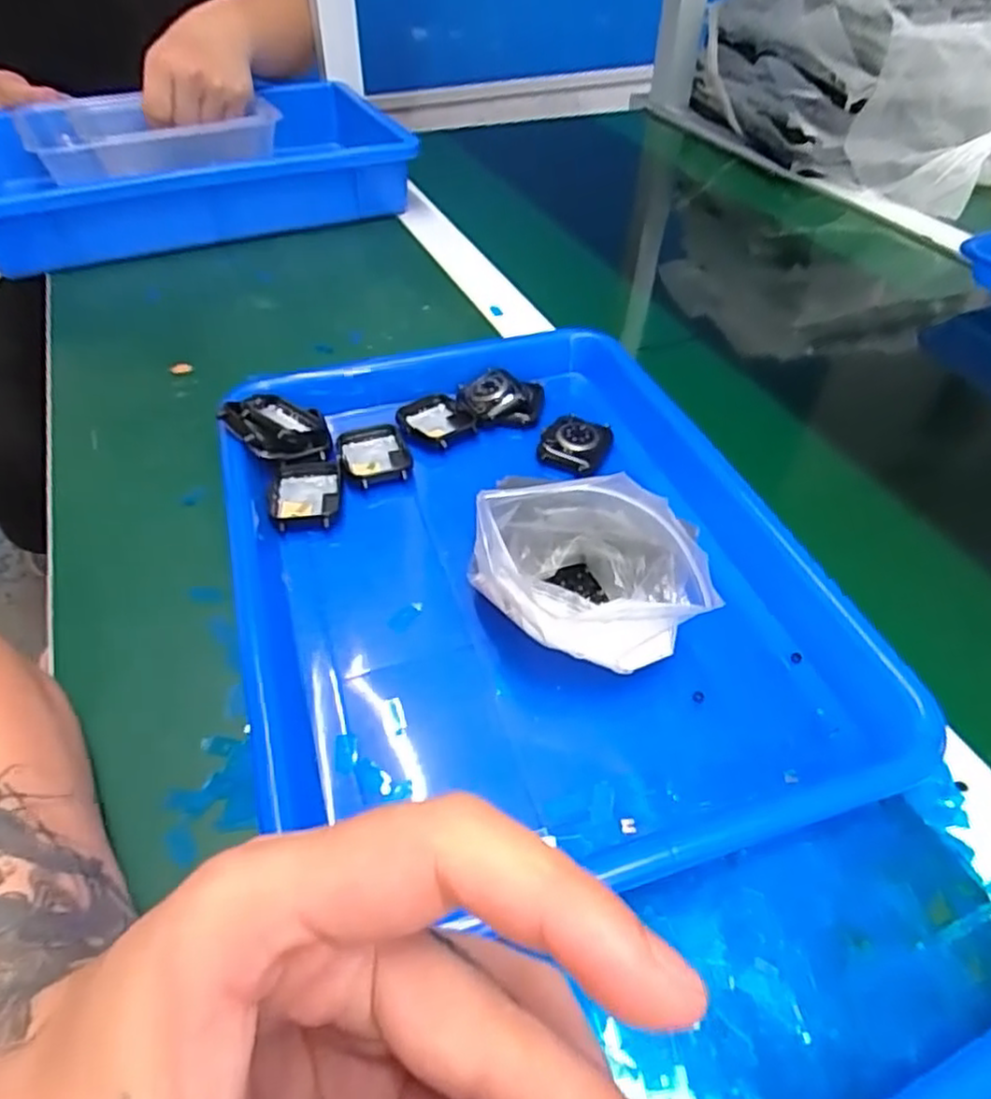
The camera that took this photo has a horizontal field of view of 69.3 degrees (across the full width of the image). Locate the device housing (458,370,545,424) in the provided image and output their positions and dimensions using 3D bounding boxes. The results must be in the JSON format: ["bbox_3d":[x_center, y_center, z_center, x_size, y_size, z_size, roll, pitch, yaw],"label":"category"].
[{"bbox_3d":[0.005,-0.093,0.439,0.052,0.018,0.043,-1,45,-2],"label":"device housing"}]

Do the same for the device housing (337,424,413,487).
[{"bbox_3d":[-0.068,-0.051,0.404,0.037,0.011,0.047,-12,46,-12],"label":"device housing"}]

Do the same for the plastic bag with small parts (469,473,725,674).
[{"bbox_3d":[0.038,0.005,0.306,0.091,0.076,0.068,-3,45,-4],"label":"plastic bag with small parts"}]

